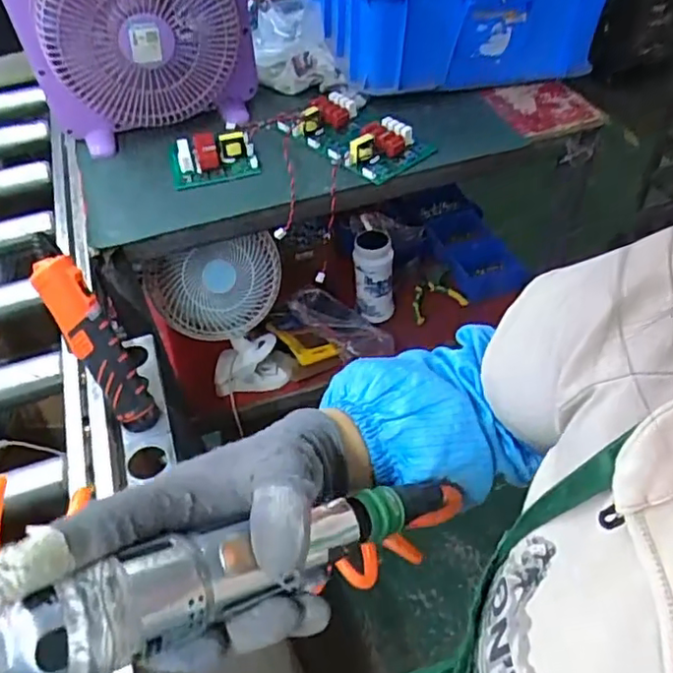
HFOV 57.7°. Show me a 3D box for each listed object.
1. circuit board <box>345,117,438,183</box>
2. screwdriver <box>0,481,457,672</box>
[{"bbox_3d":[0.069,-0.259,0.848,0.125,0.039,0.070,-27,51,-20],"label":"circuit board"},{"bbox_3d":[-0.035,0.096,0.259,0.248,0.029,0.033,-5,40,-39],"label":"screwdriver"}]

